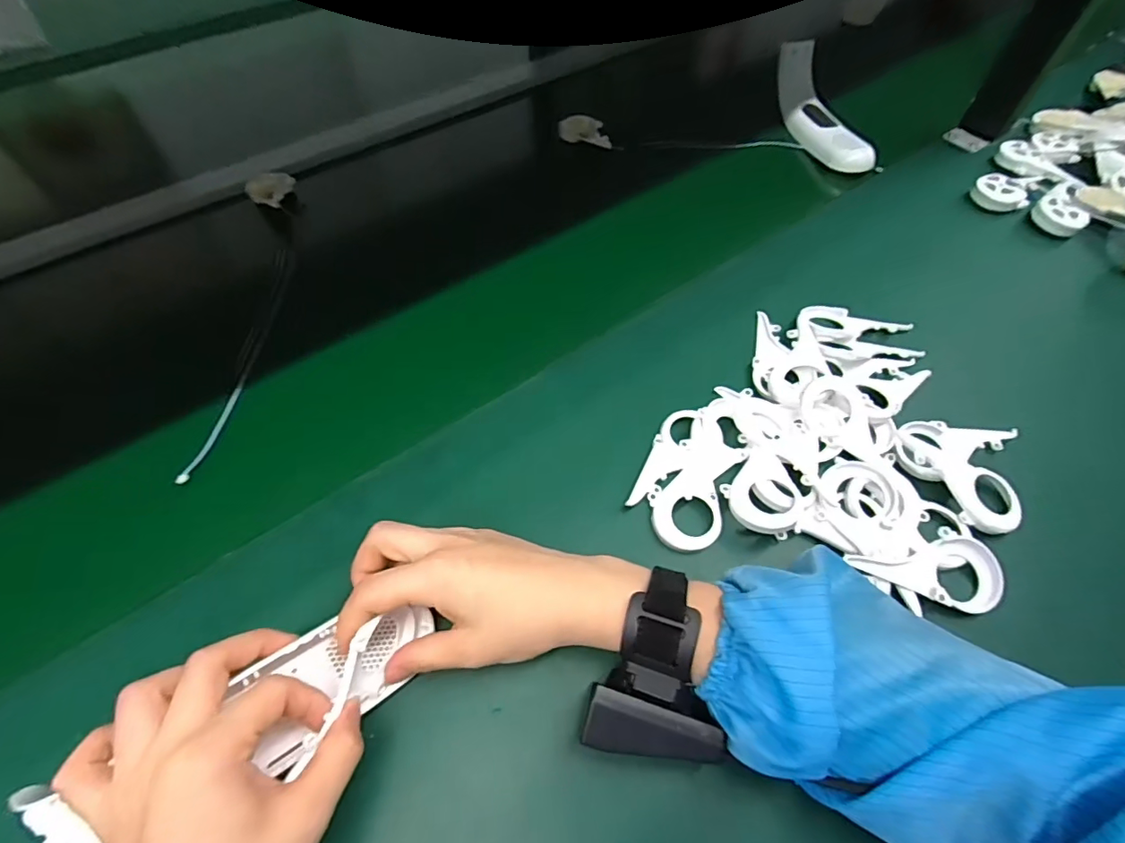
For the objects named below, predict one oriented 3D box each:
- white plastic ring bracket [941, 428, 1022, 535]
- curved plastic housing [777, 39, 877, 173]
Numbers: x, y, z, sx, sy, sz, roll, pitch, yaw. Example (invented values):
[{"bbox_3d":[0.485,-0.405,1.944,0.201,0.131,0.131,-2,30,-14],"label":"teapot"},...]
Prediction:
[{"bbox_3d":[0.291,0.033,0.357,0.048,0.016,0.092,22,60,13],"label":"white plastic ring bracket"},{"bbox_3d":[0.300,-0.363,0.596,0.043,0.066,0.188,-11,59,-7],"label":"curved plastic housing"}]

